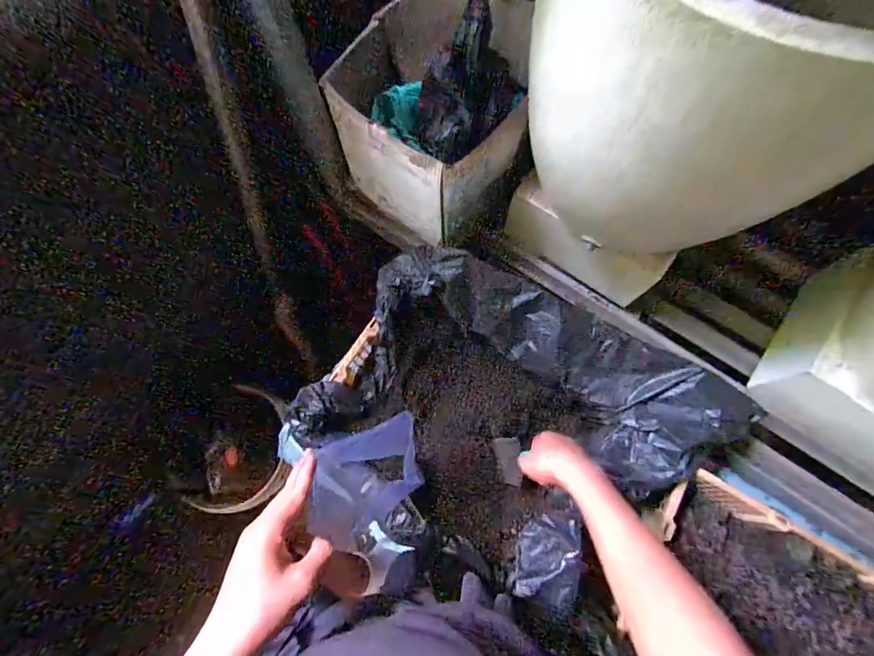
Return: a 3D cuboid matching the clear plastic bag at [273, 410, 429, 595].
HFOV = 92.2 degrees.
[{"bbox_3d":[-0.123,0.274,0.672,0.203,0.066,0.230,-12,74,-4],"label":"clear plastic bag"}]

